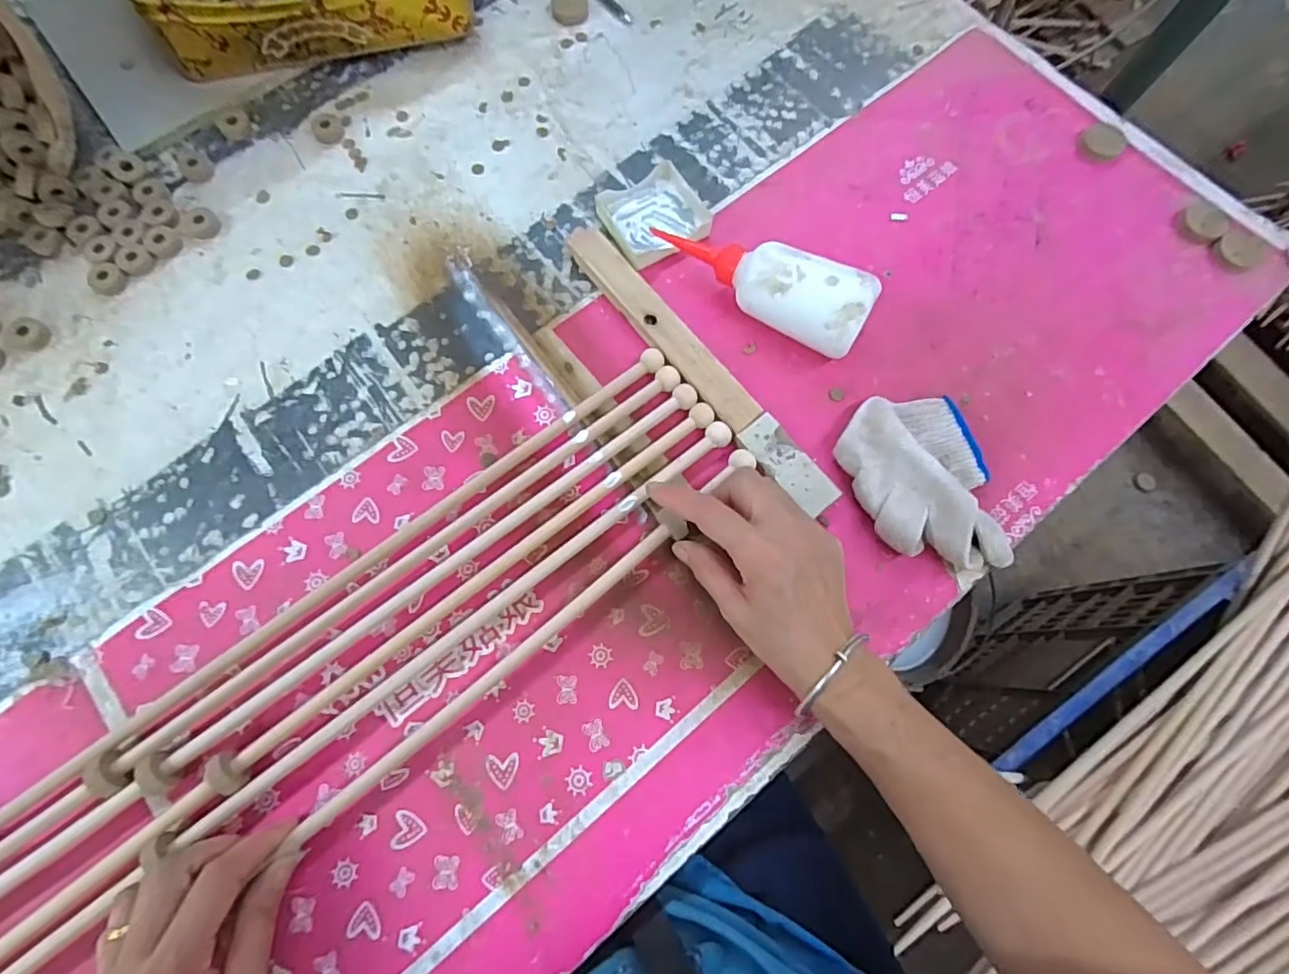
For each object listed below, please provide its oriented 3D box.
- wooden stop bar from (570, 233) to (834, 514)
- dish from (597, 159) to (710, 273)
[{"bbox_3d":[0.039,-0.094,0.445,0.033,0.021,0.285,-37,78,-10],"label":"wooden stop bar"},{"bbox_3d":[0.008,-0.228,0.487,0.082,0.016,0.081,-27,76,-8],"label":"dish"}]

